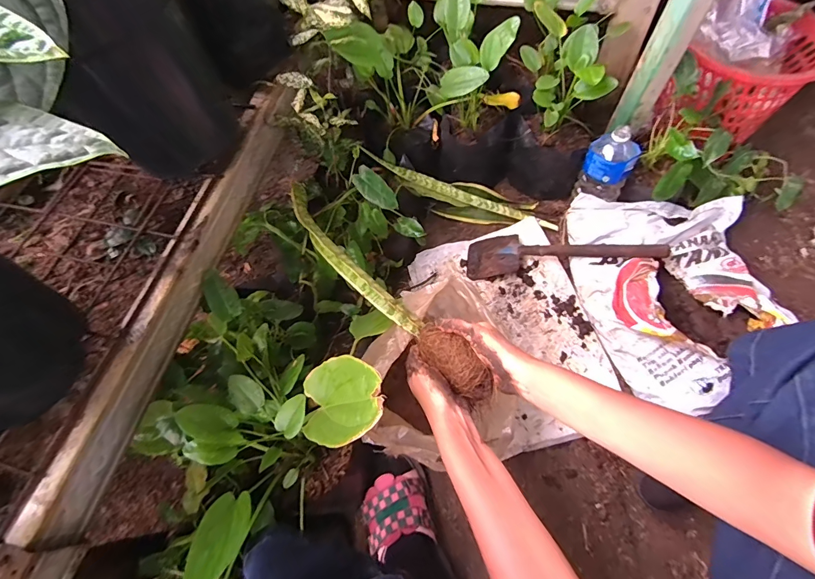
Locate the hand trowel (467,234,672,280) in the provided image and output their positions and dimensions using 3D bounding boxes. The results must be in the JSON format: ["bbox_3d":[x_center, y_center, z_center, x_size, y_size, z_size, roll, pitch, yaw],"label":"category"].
[{"bbox_3d":[0.320,-0.088,0.829,0.376,0.078,0.099,-3,64,0],"label":"hand trowel"}]

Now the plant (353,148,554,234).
[{"bbox_3d":[0.116,-0.211,0.910,0.448,0.067,0.084,17,65,-5],"label":"plant"}]

